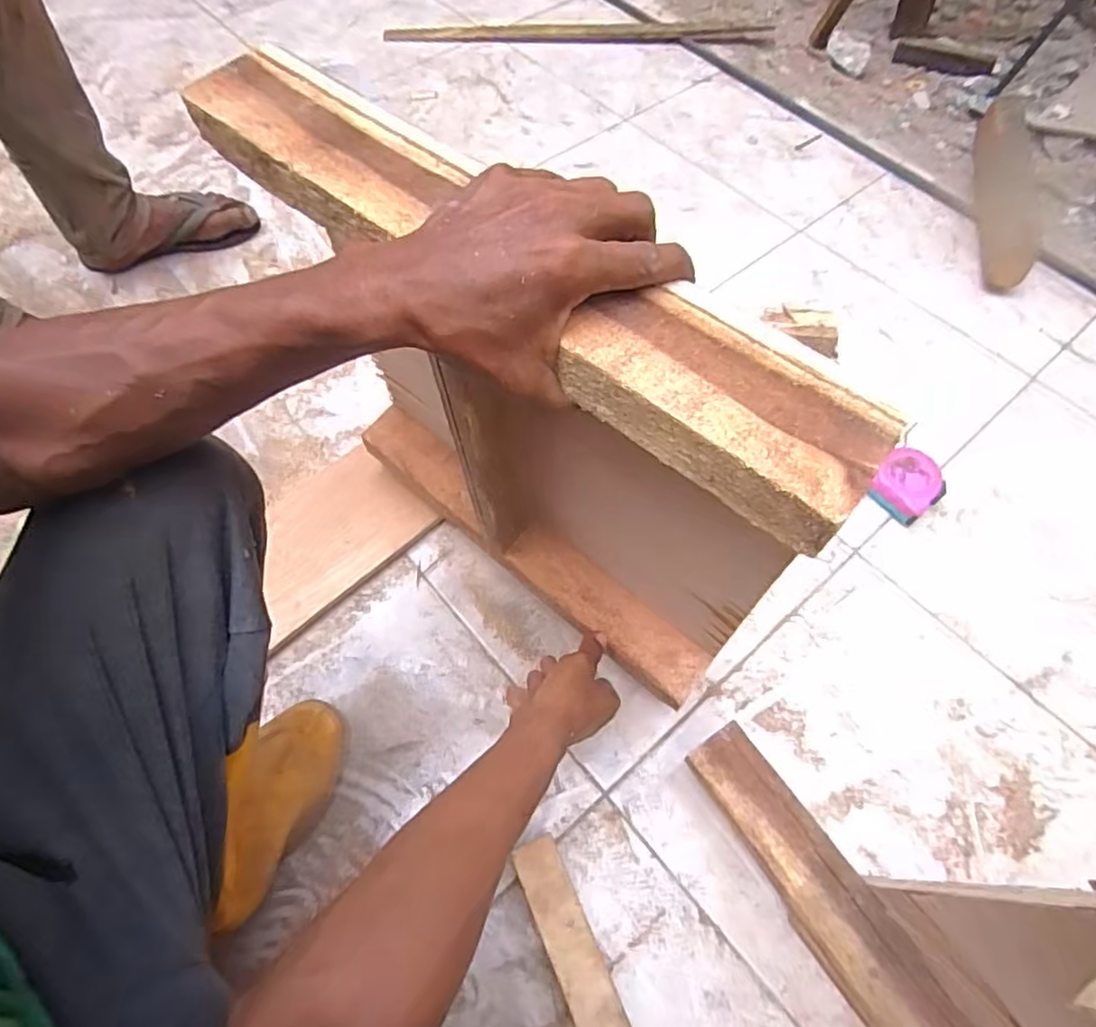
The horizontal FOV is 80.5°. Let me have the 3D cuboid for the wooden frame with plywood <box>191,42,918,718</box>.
[{"bbox_3d":[-0.027,-0.057,0.498,0.440,0.381,0.084,39,67,20],"label":"wooden frame with plywood"}]

